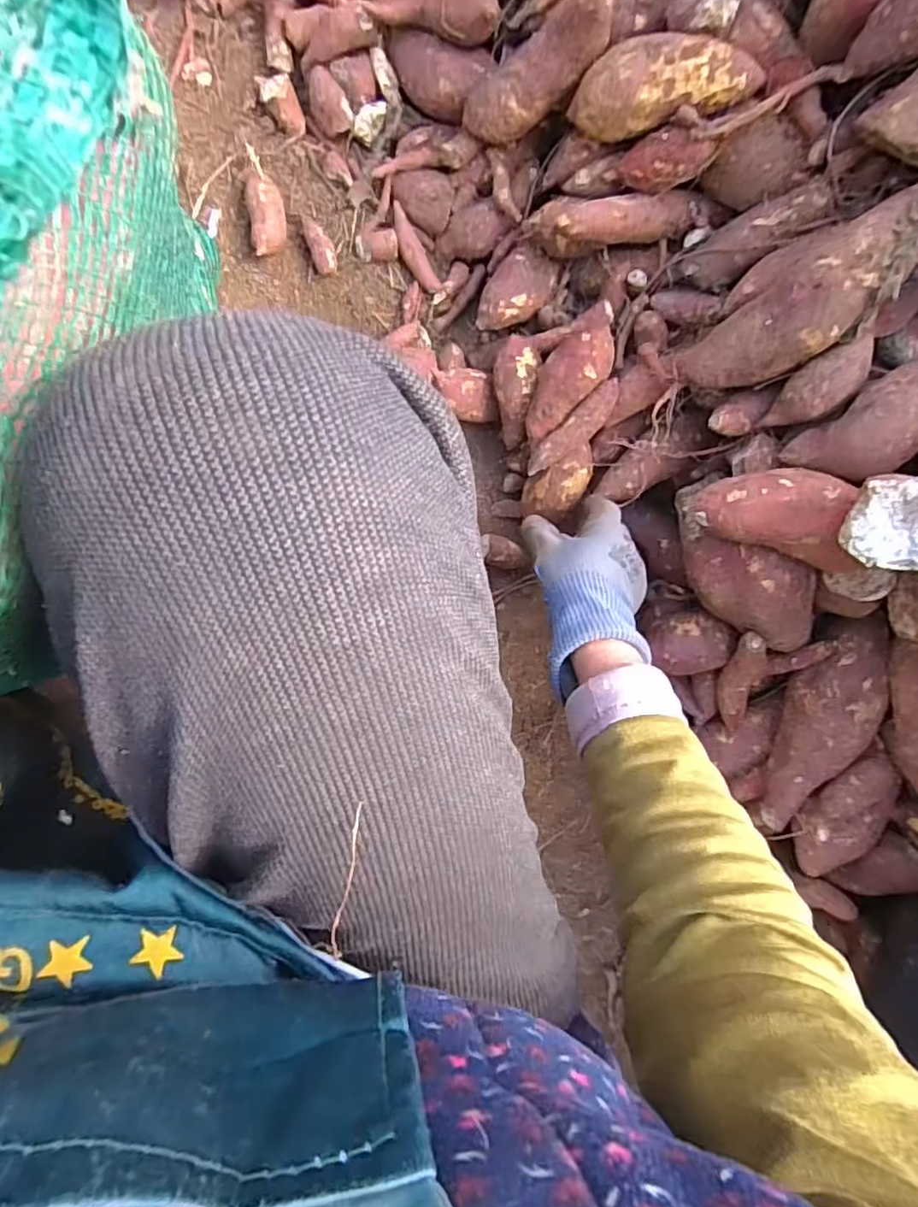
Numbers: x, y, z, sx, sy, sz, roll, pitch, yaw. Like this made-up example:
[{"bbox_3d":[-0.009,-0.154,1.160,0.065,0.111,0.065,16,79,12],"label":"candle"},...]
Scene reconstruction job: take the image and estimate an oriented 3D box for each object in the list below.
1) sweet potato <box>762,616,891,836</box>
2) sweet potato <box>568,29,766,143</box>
[{"bbox_3d":[0.322,0.098,0.529,0.056,0.058,0.182,19,90,-9],"label":"sweet potato"},{"bbox_3d":[0.142,-0.357,0.415,0.124,0.040,0.042,0,94,13],"label":"sweet potato"}]

